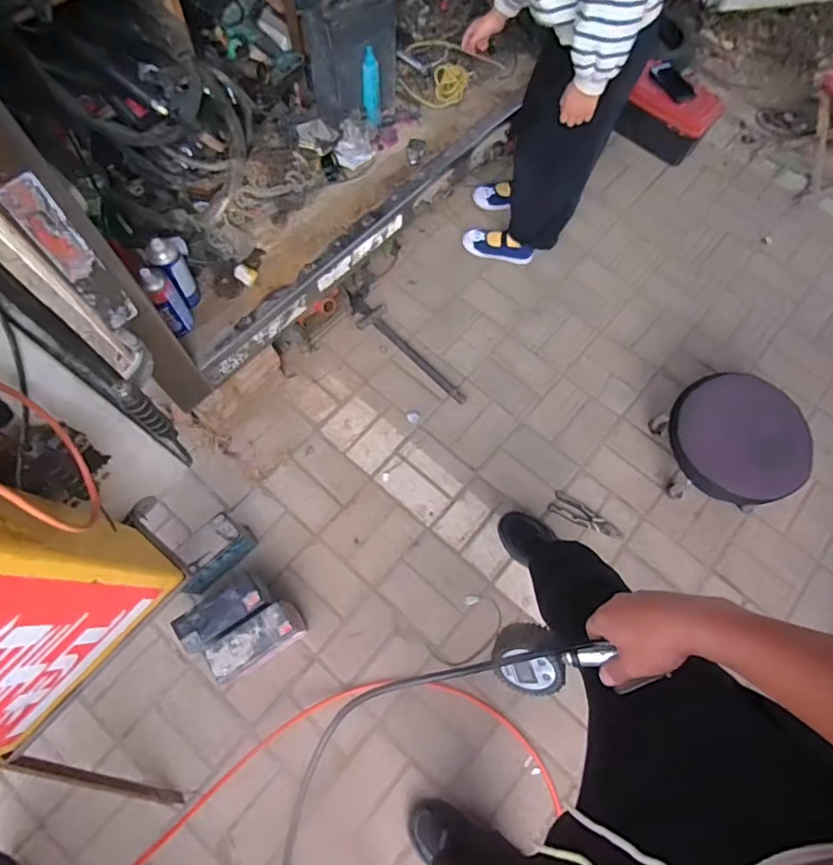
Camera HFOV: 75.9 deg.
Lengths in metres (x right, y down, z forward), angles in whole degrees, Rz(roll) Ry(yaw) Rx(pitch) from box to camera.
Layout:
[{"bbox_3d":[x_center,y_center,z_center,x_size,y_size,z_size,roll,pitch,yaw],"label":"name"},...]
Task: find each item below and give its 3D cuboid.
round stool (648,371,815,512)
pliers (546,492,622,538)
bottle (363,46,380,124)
[{"bbox_3d":[0.768,0.028,1.301,0.293,0.190,0.301,0,70,-1],"label":"round stool"},{"bbox_3d":[0.433,0.218,1.364,0.188,0.011,0.060,30,72,9],"label":"pliers"},{"bbox_3d":[-0.112,-0.843,1.304,0.042,0.164,0.036,2,49,2],"label":"bottle"}]

